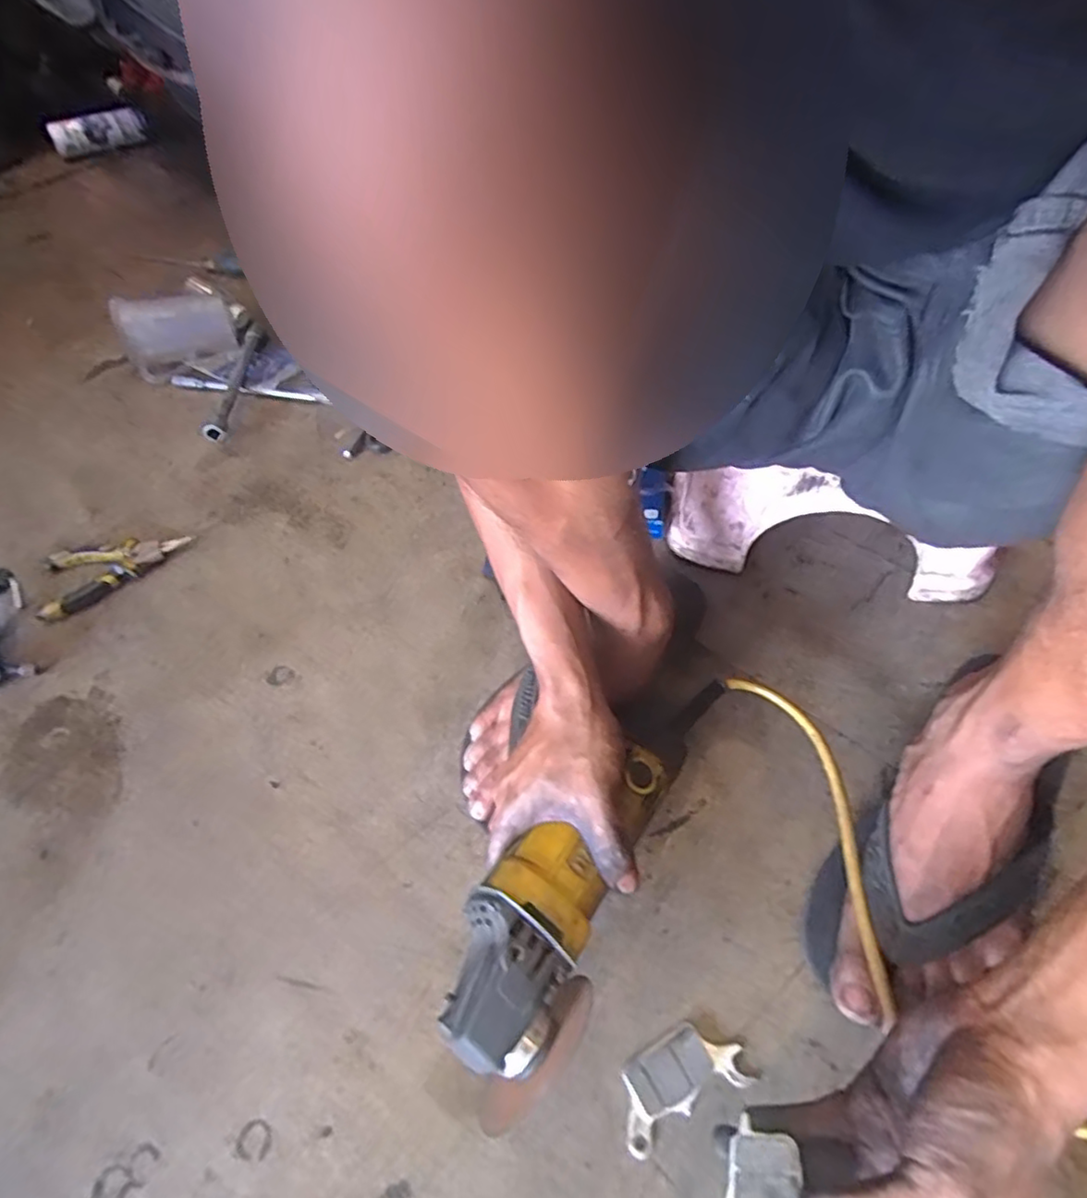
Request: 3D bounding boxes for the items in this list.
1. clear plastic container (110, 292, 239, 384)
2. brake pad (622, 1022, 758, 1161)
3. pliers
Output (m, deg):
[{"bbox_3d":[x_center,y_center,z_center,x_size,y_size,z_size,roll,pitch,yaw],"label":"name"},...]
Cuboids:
[{"bbox_3d":[-0.492,-0.358,0.860,0.137,0.081,0.045,-18,53,-9],"label":"clear plastic container"},{"bbox_3d":[0.078,0.278,0.373,0.078,0.007,0.042,-24,54,-13],"label":"brake pad"},{"bbox_3d":[-0.436,-0.035,0.651,0.142,0.018,0.089,-19,53,-9],"label":"pliers"}]

